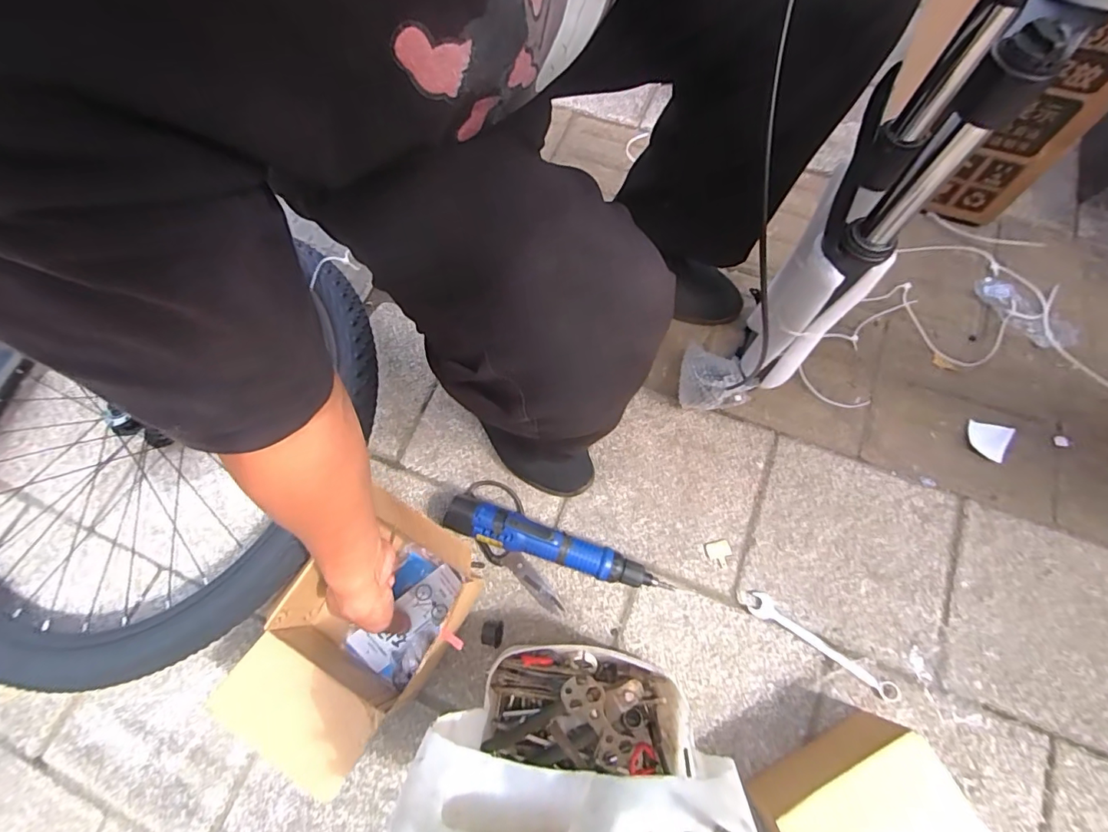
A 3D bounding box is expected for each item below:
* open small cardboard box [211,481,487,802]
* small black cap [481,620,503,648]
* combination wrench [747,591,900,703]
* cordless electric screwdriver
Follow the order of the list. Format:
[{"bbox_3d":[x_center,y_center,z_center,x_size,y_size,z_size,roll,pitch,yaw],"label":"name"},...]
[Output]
[{"bbox_3d":[-0.225,0.237,0.572,0.170,0.159,0.269,28,75,11],"label":"open small cardboard box"},{"bbox_3d":[-0.078,0.278,0.624,0.023,0.031,0.029,2,71,3],"label":"small black cap"},{"bbox_3d":[0.332,0.289,0.610,0.186,0.013,0.032,36,76,13],"label":"combination wrench"},{"bbox_3d":[0.005,0.172,0.645,0.301,0.058,0.051,17,73,8],"label":"cordless electric screwdriver"}]

